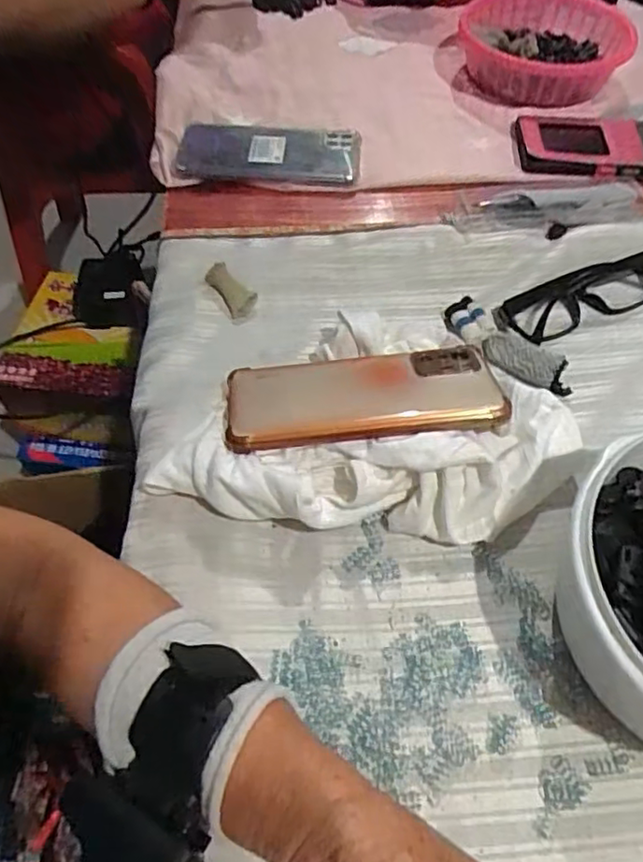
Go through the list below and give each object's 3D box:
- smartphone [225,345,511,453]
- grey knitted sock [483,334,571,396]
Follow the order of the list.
[{"bbox_3d":[0.024,-0.024,0.376,0.160,0.010,0.078,-7,39,-1],"label":"smartphone"},{"bbox_3d":[0.139,-0.046,0.416,0.063,0.018,0.024,34,61,22],"label":"grey knitted sock"}]

